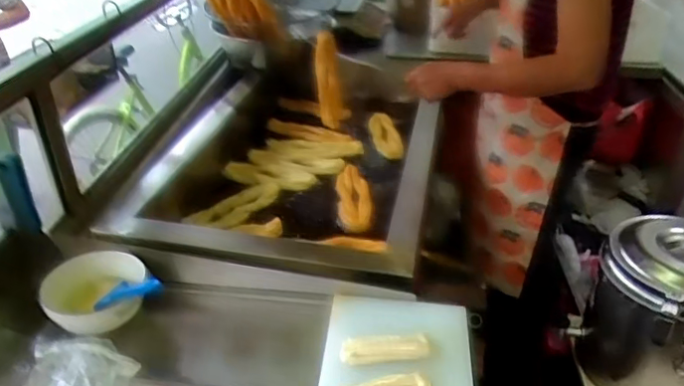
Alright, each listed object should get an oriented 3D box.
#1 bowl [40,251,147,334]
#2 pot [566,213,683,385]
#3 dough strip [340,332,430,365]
[{"bbox_3d":[-0.343,0.142,0.786,0.132,0.070,0.132,-1,32,0],"label":"bowl"},{"bbox_3d":[0.675,0.251,1.188,0.296,0.332,0.269,25,41,35],"label":"pot"},{"bbox_3d":[0.054,0.193,0.706,0.111,0.025,0.027,-5,33,-6],"label":"dough strip"}]

